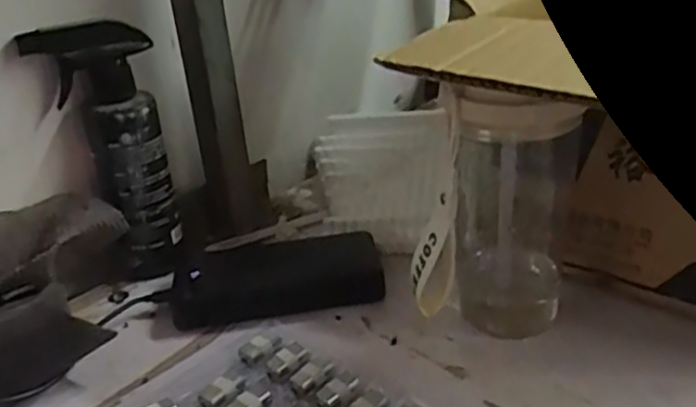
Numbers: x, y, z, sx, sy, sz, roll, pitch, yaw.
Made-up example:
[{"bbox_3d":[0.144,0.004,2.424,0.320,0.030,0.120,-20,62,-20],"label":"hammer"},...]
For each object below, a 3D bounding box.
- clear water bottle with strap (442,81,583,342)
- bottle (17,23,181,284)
[{"bbox_3d":[0.109,-0.001,0.472,0.075,0.171,0.095,2,28,13],"label":"clear water bottle with strap"},{"bbox_3d":[-0.188,-0.038,0.559,0.087,0.197,0.055,-12,28,-14],"label":"bottle"}]

